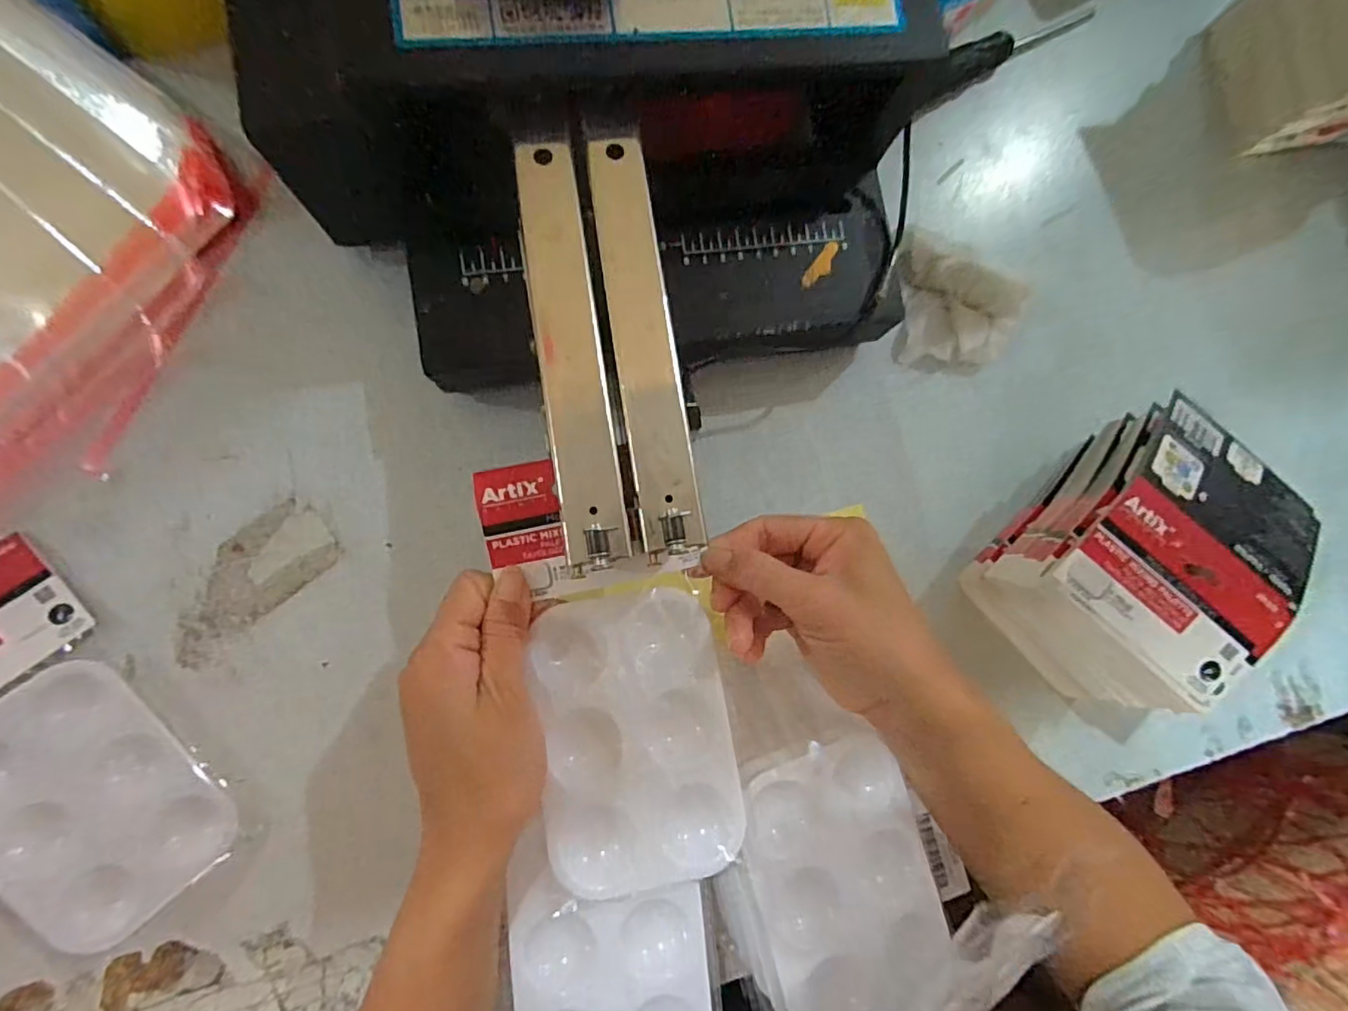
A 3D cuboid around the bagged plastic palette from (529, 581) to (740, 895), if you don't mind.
[{"bbox_3d":[-0.016,0.102,0.256,0.081,0.018,0.121,-8,90,-10],"label":"bagged plastic palette"}]

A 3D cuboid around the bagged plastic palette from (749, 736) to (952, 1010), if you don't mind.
[{"bbox_3d":[0.080,0.173,0.266,0.081,0.014,0.120,-14,87,-9],"label":"bagged plastic palette"}]

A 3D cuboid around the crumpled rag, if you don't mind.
[{"bbox_3d":[0.180,-0.125,0.366,0.079,0.024,0.078,5,84,-7],"label":"crumpled rag"}]

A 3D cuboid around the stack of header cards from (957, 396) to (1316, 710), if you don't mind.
[{"bbox_3d":[0.252,0.030,0.336,0.109,0.103,0.144,39,82,-3],"label":"stack of header cards"}]

